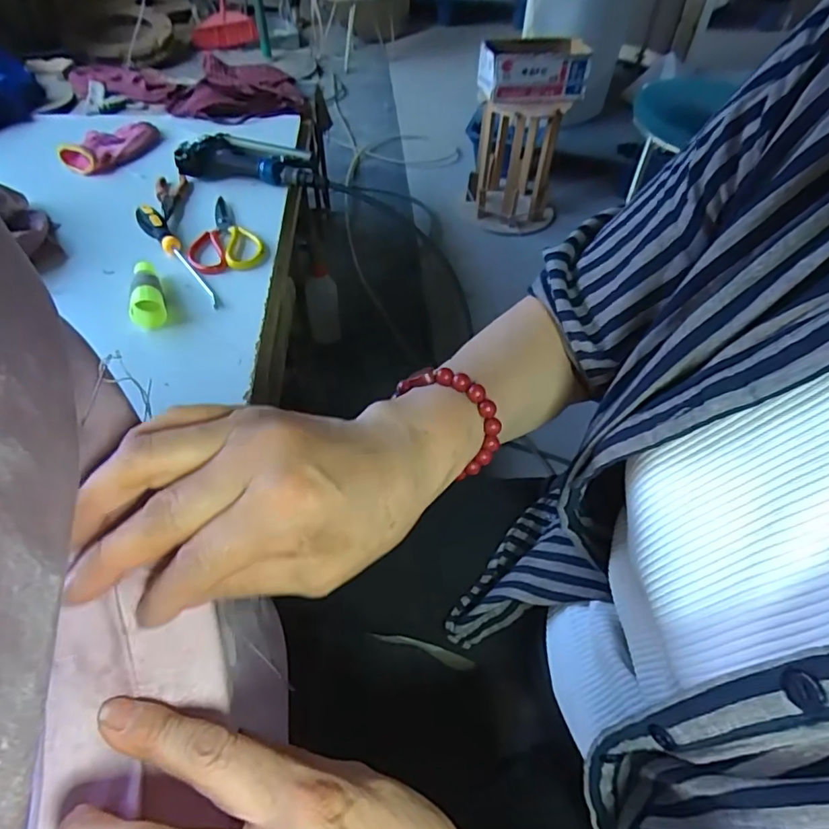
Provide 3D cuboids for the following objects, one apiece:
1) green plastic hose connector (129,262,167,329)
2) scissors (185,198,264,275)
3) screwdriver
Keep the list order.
[{"bbox_3d":[-0.342,-0.154,0.674,0.042,0.037,0.096,-19,54,-19],"label":"green plastic hose connector"},{"bbox_3d":[-0.276,-0.262,0.764,0.097,0.013,0.164,-14,52,-15],"label":"scissors"},{"bbox_3d":[-0.322,-0.221,0.714,0.031,0.033,0.224,-28,57,-24],"label":"screwdriver"}]

